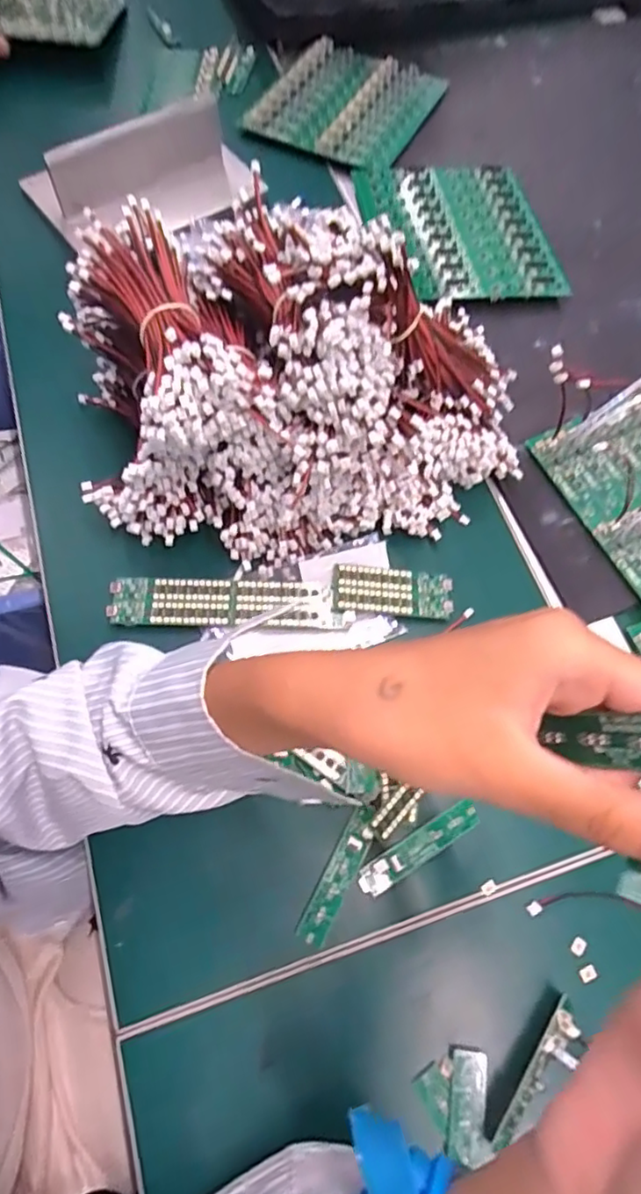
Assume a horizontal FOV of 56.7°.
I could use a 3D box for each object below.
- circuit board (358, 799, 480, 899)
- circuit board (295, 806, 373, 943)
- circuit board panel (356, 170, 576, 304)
[{"bbox_3d":[0.062,0.157,0.372,0.084,0.004,0.018,-28,71,-14],"label":"circuit board"},{"bbox_3d":[0.012,0.167,0.358,0.017,0.010,0.080,28,68,8],"label":"circuit board"},{"bbox_3d":[0.137,-0.361,0.579,0.172,0.013,0.192,-9,67,-7],"label":"circuit board panel"}]

